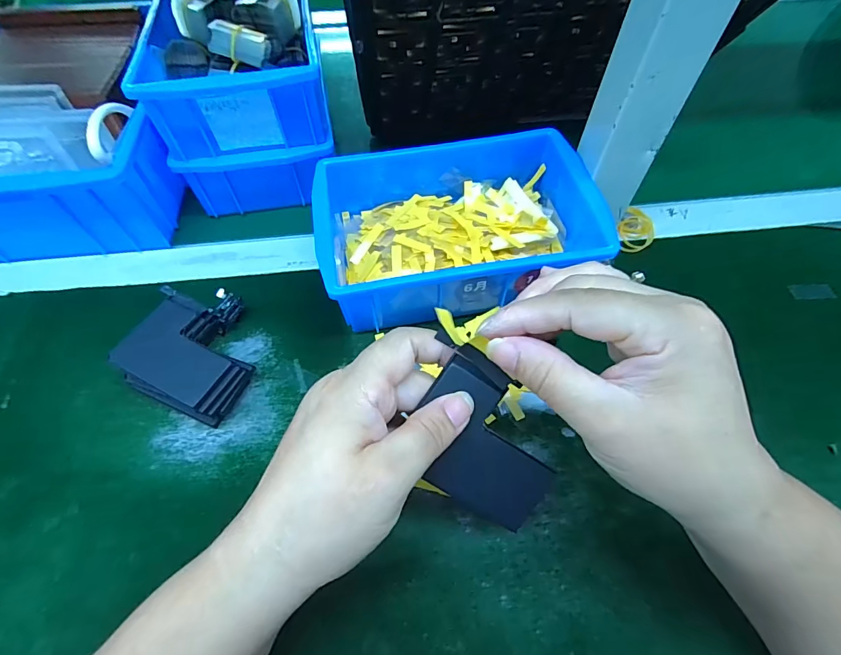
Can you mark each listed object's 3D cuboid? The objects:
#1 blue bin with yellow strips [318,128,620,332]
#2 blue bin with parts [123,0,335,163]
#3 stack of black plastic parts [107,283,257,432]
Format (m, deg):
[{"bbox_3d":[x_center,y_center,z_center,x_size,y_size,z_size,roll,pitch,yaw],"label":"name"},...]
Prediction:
[{"bbox_3d":[0.024,-0.082,0.326,0.201,0.059,0.144,-9,57,-6],"label":"blue bin with yellow strips"},{"bbox_3d":[-0.155,-0.230,0.354,0.132,0.081,0.186,-11,59,-7],"label":"blue bin with parts"},{"bbox_3d":[-0.154,0.015,0.290,0.084,0.038,0.091,13,58,9],"label":"stack of black plastic parts"}]

